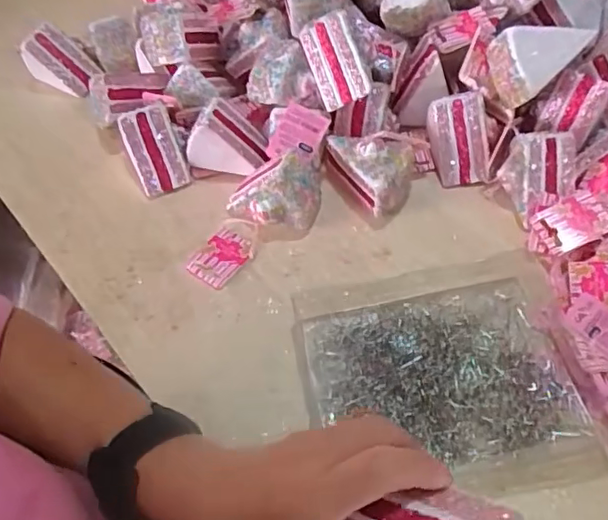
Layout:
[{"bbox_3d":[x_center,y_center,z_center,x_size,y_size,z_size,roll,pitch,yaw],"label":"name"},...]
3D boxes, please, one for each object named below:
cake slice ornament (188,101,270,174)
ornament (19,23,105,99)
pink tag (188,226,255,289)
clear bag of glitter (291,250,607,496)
[{"bbox_3d":[-0.083,-0.125,0.611,0.079,0.064,0.048,35,42,-18],"label":"cake slice ornament"},{"bbox_3d":[-0.298,-0.249,0.710,0.082,0.060,0.055,21,59,17],"label":"ornament"},{"bbox_3d":[-0.080,-0.002,0.553,0.045,0.005,0.059,31,63,23],"label":"pink tag"},{"bbox_3d":[0.111,0.092,0.467,0.218,0.017,0.192,-10,55,-3],"label":"clear bag of glitter"}]

